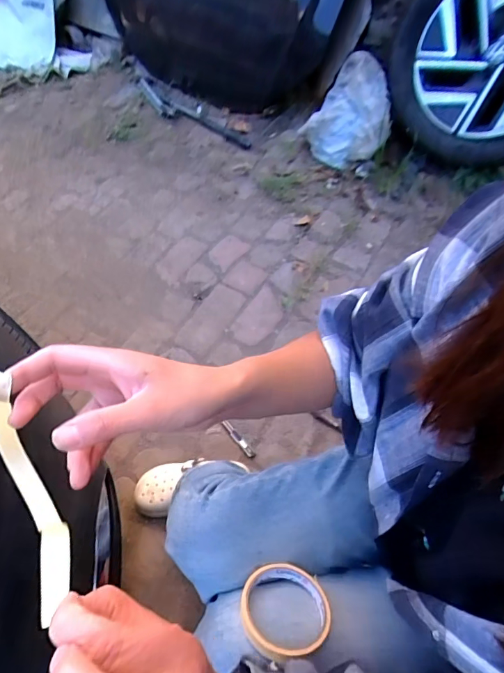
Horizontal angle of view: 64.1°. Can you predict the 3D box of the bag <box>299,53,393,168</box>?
[{"bbox_3d":[0.348,-0.824,1.457,0.305,0.230,0.365,11,59,10],"label":"bag"}]

